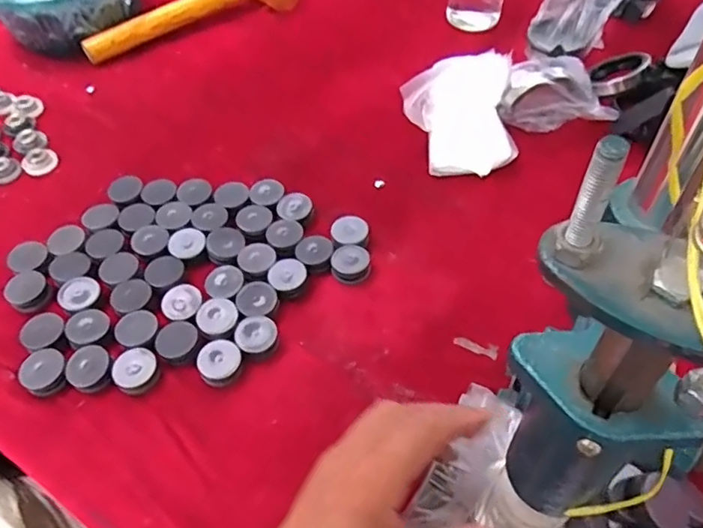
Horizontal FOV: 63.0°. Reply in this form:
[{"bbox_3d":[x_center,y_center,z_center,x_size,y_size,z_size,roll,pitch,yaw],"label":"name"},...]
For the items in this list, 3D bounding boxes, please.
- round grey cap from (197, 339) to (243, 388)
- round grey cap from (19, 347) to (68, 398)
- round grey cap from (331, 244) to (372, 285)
[{"bbox_3d":[-0.103,0.076,0.445,0.033,0.007,0.035,-1,53,2],"label":"round grey cap"},{"bbox_3d":[-0.238,0.084,0.446,0.033,0.013,0.037,-39,61,-23],"label":"round grey cap"},{"bbox_3d":[0.000,0.000,0.504,0.034,0.013,0.033,-1,53,2],"label":"round grey cap"}]

